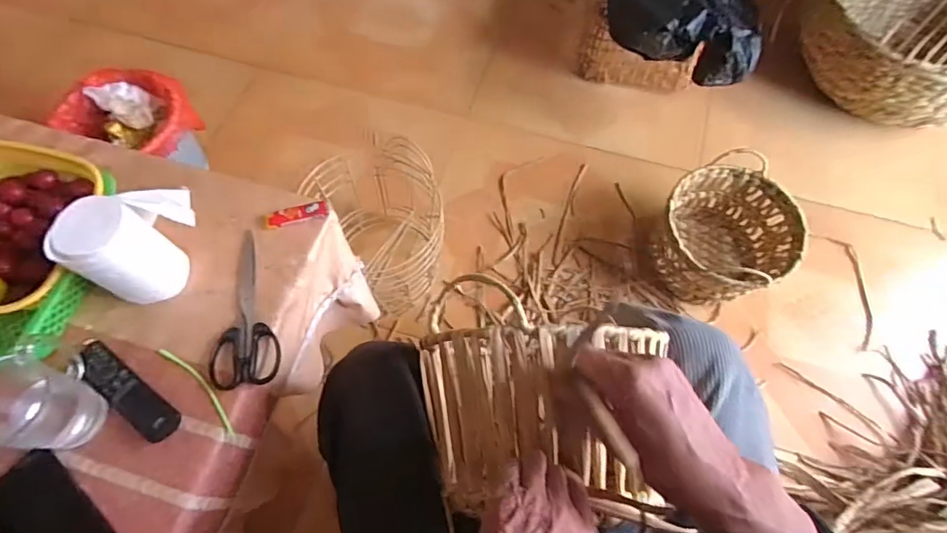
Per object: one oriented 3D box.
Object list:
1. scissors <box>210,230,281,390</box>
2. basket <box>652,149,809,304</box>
[{"bbox_3d":[-0.281,0.047,0.594,0.076,0.017,0.199,-15,66,-8],"label":"scissors"},{"bbox_3d":[0.501,-0.058,1.020,0.251,0.188,0.244,1,66,-1],"label":"basket"}]

